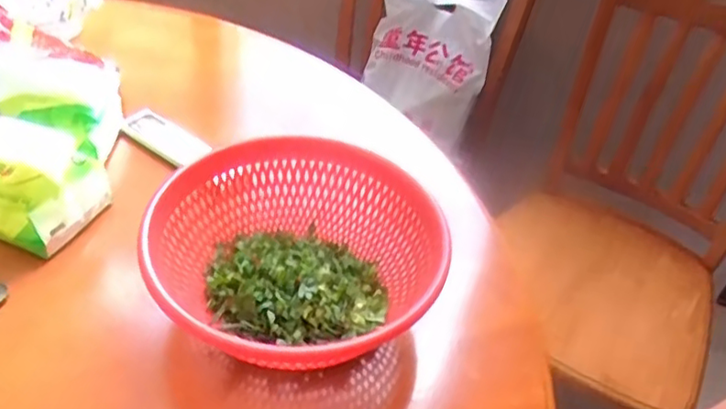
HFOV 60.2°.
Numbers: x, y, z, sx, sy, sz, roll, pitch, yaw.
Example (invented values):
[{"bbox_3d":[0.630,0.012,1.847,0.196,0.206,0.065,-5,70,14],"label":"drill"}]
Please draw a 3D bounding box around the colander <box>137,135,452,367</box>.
[{"bbox_3d":[-0.058,0.049,0.565,0.248,0.094,0.249,-2,44,-10],"label":"colander"}]

